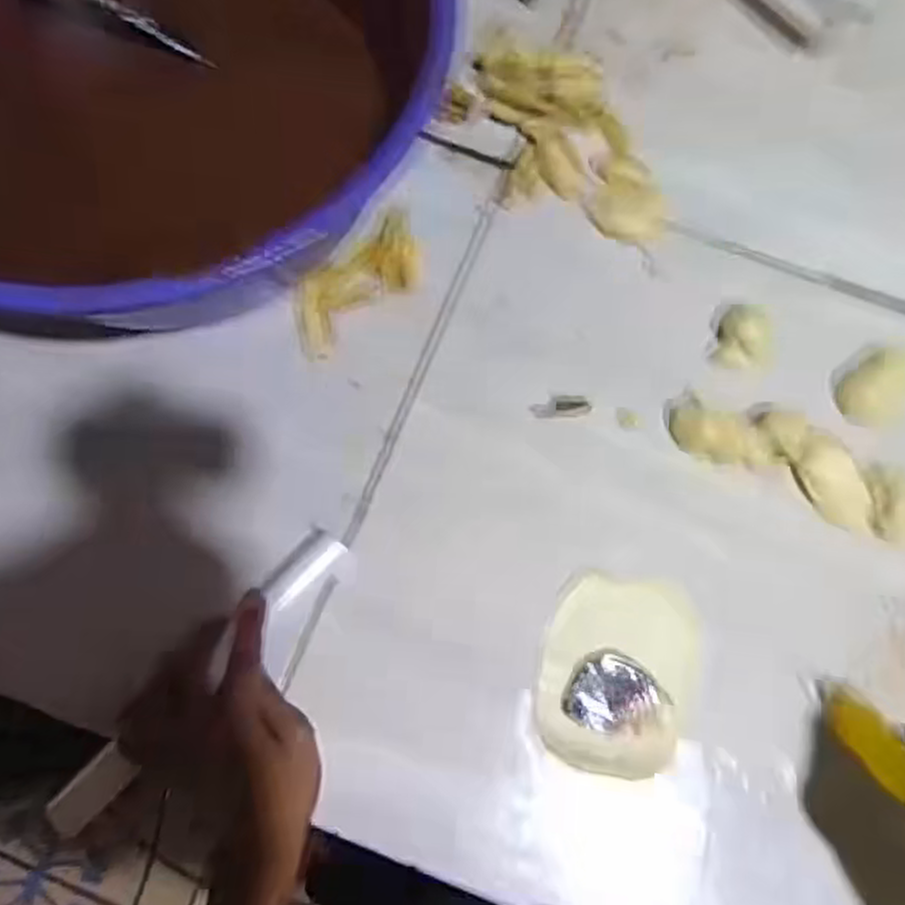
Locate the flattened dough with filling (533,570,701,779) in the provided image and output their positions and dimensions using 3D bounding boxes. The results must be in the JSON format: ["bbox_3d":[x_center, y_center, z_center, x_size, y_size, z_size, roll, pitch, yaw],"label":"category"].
[{"bbox_3d":[0.109,0.145,0.502,0.100,0.008,0.124,13,75,2],"label":"flattened dough with filling"}]

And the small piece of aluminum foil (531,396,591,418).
[{"bbox_3d":[0.080,-0.034,0.556,0.043,0.004,0.016,-3,75,-2],"label":"small piece of aluminum foil"}]

